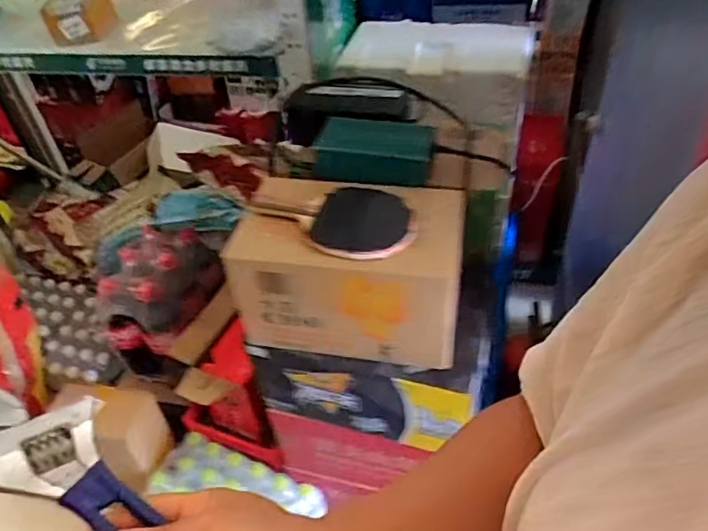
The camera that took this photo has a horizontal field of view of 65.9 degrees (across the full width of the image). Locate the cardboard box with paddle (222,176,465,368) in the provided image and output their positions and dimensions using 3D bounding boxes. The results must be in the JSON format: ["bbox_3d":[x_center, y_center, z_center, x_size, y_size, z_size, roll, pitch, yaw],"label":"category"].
[{"bbox_3d":[0.001,-0.003,0.862,0.326,0.209,0.196,7,45,14],"label":"cardboard box with paddle"}]

